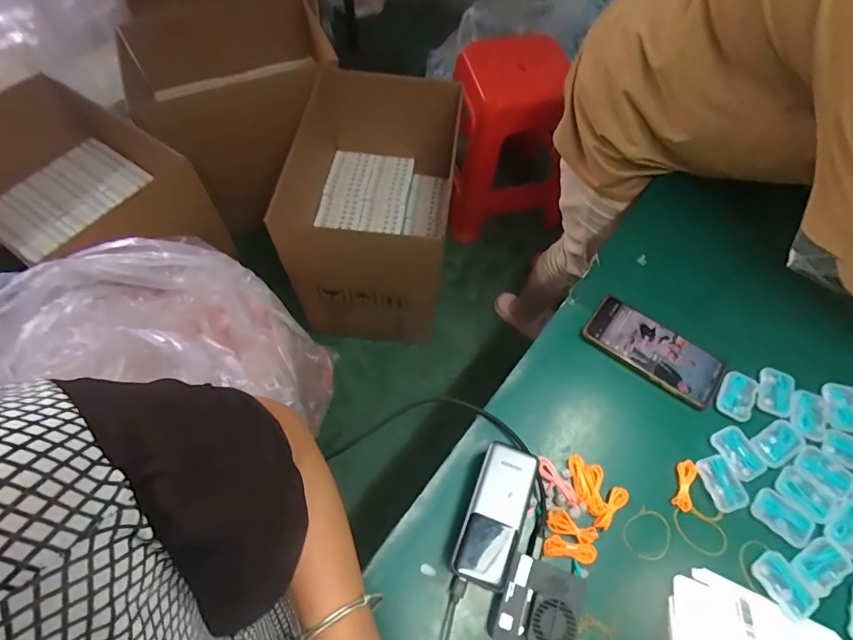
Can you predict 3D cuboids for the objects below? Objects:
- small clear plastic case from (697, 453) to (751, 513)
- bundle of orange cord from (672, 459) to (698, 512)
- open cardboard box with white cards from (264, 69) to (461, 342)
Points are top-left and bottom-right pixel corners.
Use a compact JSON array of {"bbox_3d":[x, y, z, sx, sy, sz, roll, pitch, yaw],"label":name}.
[{"bbox_3d":[0.321,0.178,0.501,0.036,0.014,0.056,-15,64,-10],"label":"small clear plastic case"},{"bbox_3d":[0.283,0.181,0.505,0.019,0.012,0.054,21,63,9],"label":"bundle of orange cord"},{"bbox_3d":[-0.134,-0.326,1.360,0.385,0.504,0.634,7,62,2],"label":"open cardboard box with white cards"}]

